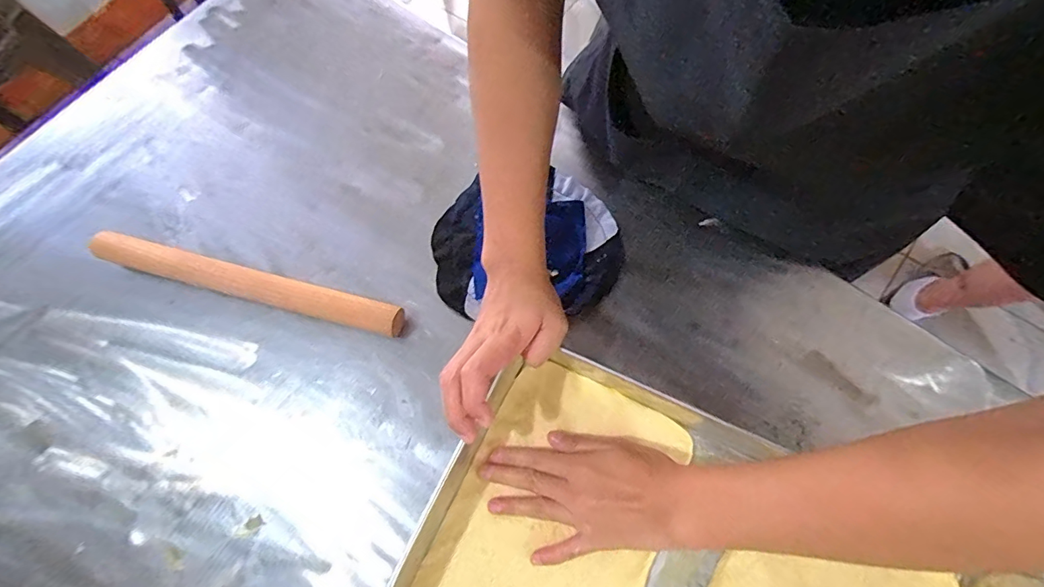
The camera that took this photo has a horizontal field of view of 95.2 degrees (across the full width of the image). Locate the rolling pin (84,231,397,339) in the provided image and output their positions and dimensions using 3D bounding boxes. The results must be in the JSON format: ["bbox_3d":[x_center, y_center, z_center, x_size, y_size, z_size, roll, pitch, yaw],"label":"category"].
[{"bbox_3d":[-0.258,-0.012,0.444,0.312,0.025,0.029,14,72,7],"label":"rolling pin"}]

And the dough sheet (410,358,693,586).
[{"bbox_3d":[0.018,0.188,0.368,0.155,0.008,0.249,24,74,10],"label":"dough sheet"}]

